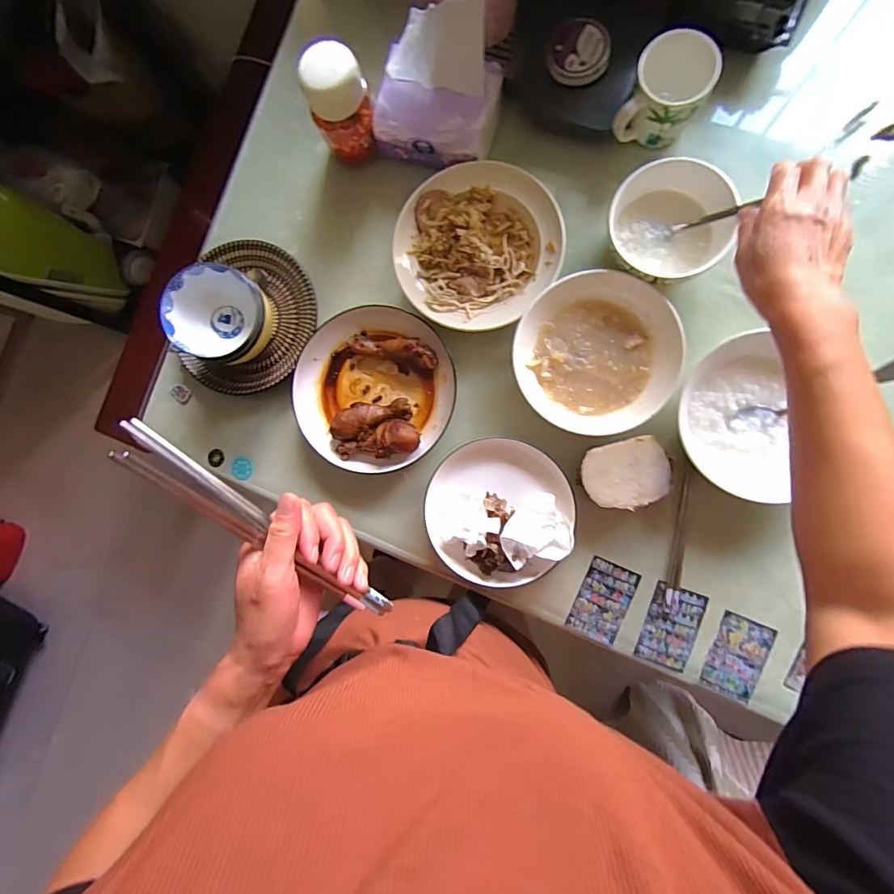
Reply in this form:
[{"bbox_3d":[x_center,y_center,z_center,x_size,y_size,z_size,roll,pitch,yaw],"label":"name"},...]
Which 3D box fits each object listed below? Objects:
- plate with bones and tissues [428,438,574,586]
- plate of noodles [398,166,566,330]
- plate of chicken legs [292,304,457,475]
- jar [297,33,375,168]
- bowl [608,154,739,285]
[{"bbox_3d":[0.062,0.077,0.538,0.167,0.038,0.169,0,88,8],"label":"plate with bones and tissues"},{"bbox_3d":[0.033,-0.239,0.547,0.192,0.036,0.187,0,88,8],"label":"plate of noodles"},{"bbox_3d":[-0.092,-0.074,0.565,0.191,0.036,0.205,0,88,8],"label":"plate of chicken legs"},{"bbox_3d":[-0.125,-0.406,0.550,0.070,0.126,0.064,0,88,8],"label":"jar"},{"bbox_3d":[0.245,-0.243,0.526,0.127,0.084,0.129,0,88,8],"label":"bowl"}]

